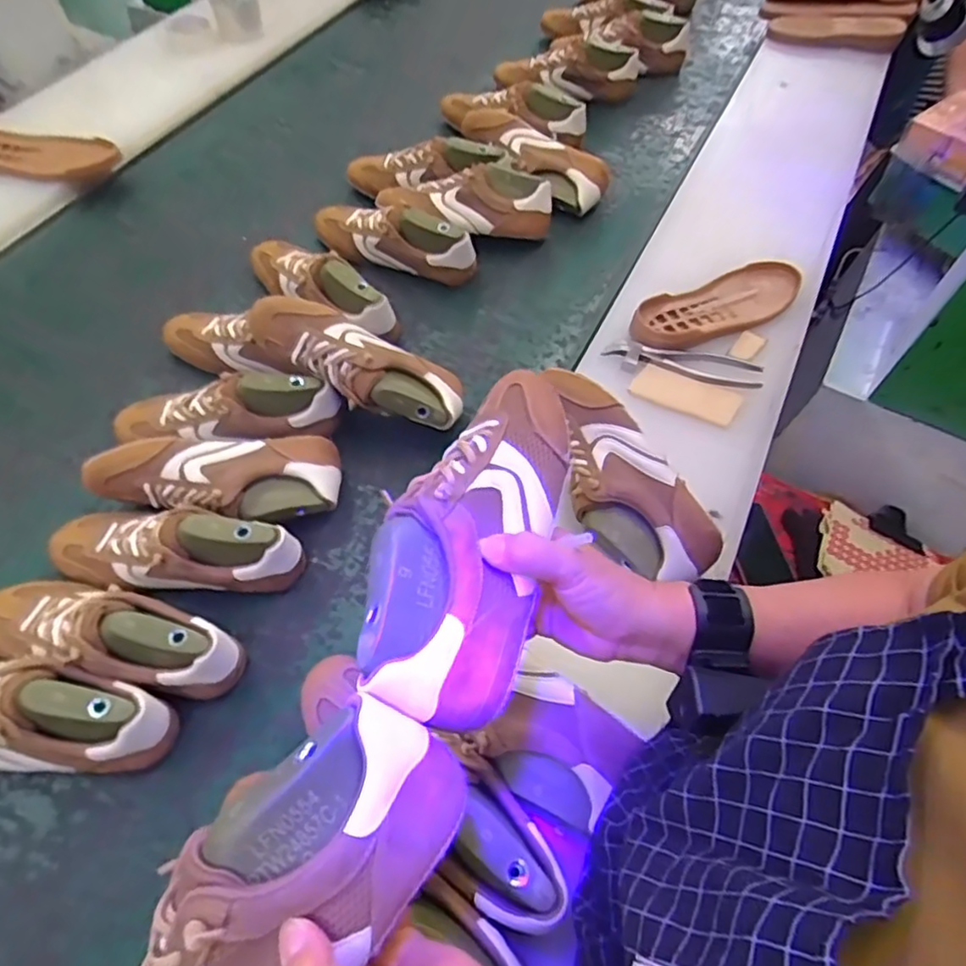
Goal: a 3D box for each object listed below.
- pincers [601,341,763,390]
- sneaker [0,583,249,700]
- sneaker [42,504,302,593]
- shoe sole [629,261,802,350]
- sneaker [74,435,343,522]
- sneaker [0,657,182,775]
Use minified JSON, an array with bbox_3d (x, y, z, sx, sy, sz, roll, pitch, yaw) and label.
[{"bbox_3d":[0.250,-0.148,0.786,0.187,0.014,0.054,9,60,4],"label":"pincers"},{"bbox_3d":[-0.367,0.145,0.601,0.263,0.083,0.079,14,59,6],"label":"sneaker"},{"bbox_3d":[-0.326,0.066,0.653,0.269,0.079,0.082,5,58,1],"label":"sneaker"},{"bbox_3d":[0.312,-0.236,0.833,0.254,0.023,0.086,-25,63,-15],"label":"shoe sole"},{"bbox_3d":[-0.296,-0.009,0.709,0.263,0.075,0.107,5,58,1],"label":"sneaker"},{"bbox_3d":[-0.415,0.206,0.555,0.268,0.087,0.091,9,59,3],"label":"sneaker"}]

